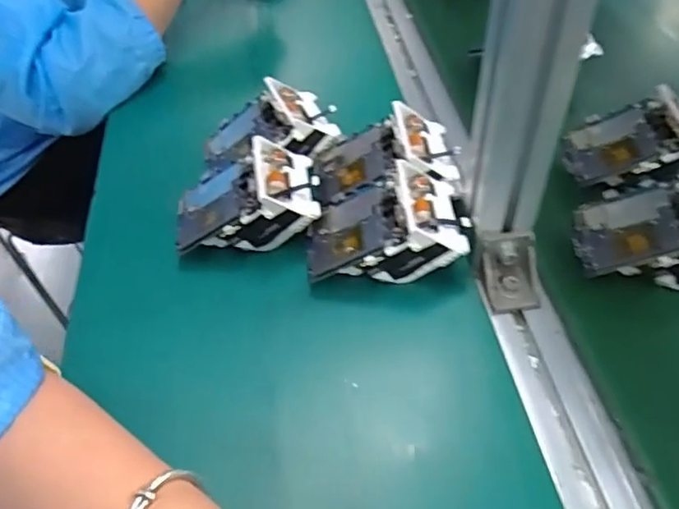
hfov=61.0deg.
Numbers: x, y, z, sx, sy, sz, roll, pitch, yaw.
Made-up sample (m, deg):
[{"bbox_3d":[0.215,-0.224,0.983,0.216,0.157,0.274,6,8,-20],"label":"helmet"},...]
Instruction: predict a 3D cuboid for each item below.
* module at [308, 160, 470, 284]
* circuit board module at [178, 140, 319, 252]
[{"bbox_3d":[0.035,-0.019,0.432,0.114,0.057,0.073,-2,49,1],"label":"module"},{"bbox_3d":[-0.073,-0.041,0.463,0.116,0.046,0.076,-29,46,17],"label":"circuit board module"}]

